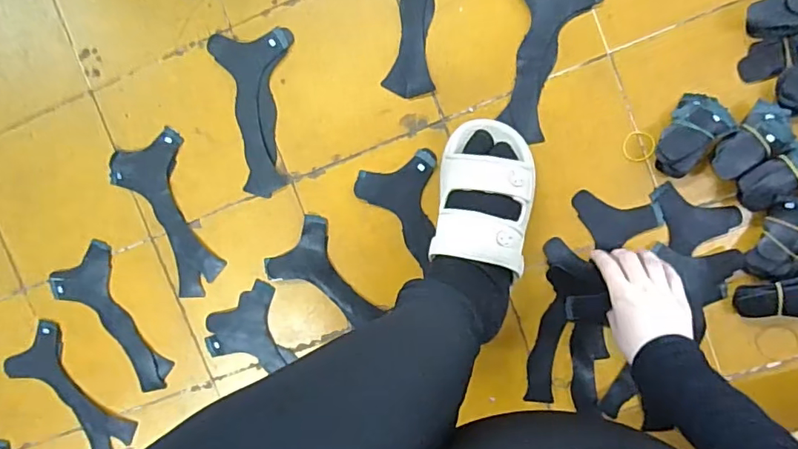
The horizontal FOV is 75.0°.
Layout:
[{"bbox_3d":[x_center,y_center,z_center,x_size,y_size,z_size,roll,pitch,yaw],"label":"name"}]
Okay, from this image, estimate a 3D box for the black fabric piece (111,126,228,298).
[{"bbox_3d":[-0.283,-0.008,0.649,0.095,0.008,0.199,-23,93,7],"label":"black fabric piece"}]

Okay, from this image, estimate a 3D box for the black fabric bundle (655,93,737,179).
[{"bbox_3d":[0.319,-0.096,0.569,0.056,0.034,0.088,34,98,2],"label":"black fabric bundle"}]

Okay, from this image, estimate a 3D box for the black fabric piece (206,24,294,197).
[{"bbox_3d":[-0.172,-0.133,0.627,0.095,0.004,0.190,-4,95,6],"label":"black fabric piece"}]

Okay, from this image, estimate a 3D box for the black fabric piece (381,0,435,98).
[{"bbox_3d":[0.025,-0.248,0.598,0.090,0.004,0.192,5,96,5],"label":"black fabric piece"}]

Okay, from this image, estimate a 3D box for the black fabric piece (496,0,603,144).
[{"bbox_3d":[0.158,-0.193,0.589,0.093,0.004,0.183,16,97,4],"label":"black fabric piece"}]

